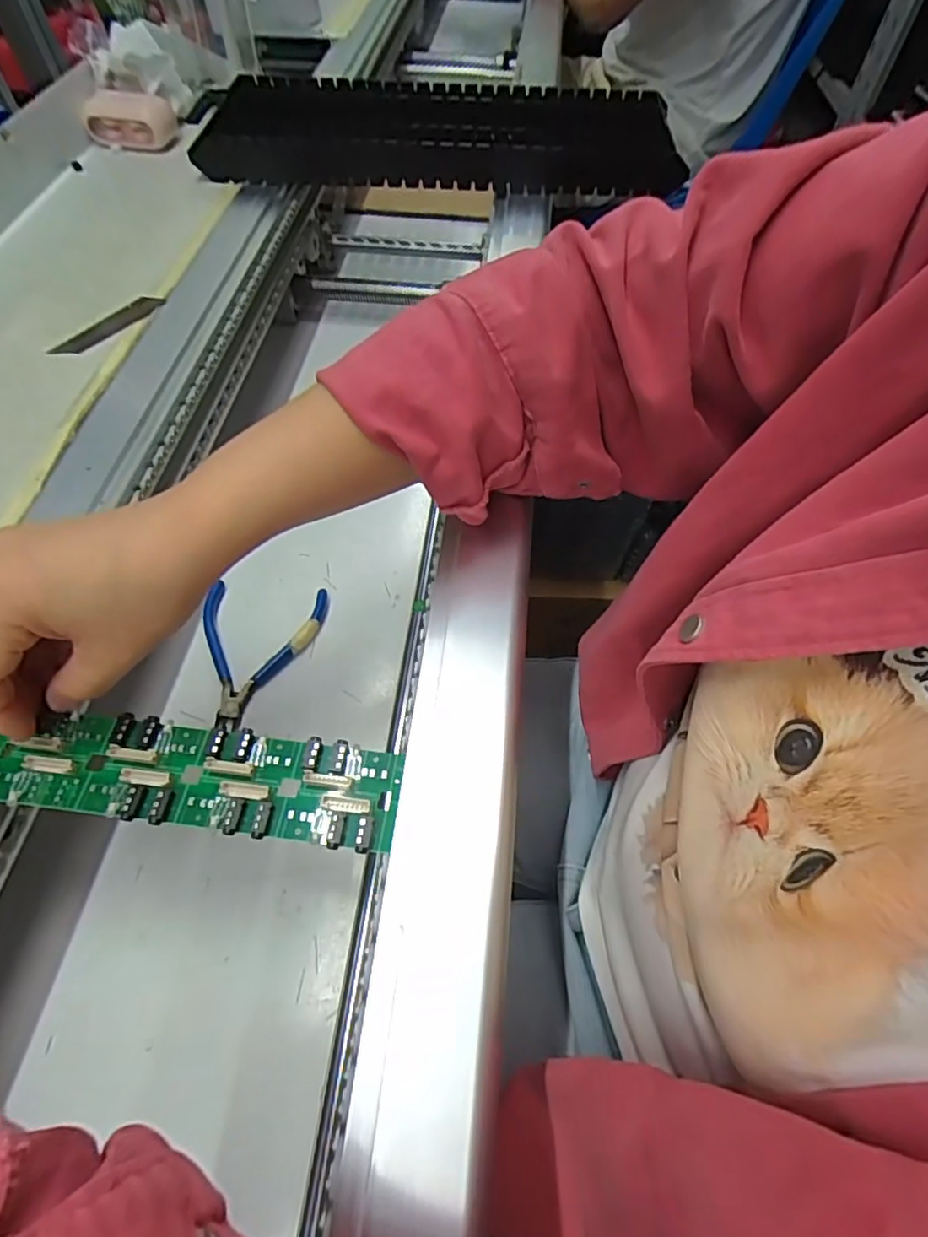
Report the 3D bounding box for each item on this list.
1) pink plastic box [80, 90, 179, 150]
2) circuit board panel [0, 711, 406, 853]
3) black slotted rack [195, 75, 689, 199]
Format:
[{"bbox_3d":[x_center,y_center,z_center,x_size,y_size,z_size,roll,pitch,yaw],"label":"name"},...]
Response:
[{"bbox_3d":[-0.293,-0.440,0.520,0.073,0.035,0.038,0,59,3],"label":"pink plastic box"},{"bbox_3d":[-0.119,0.067,0.253,0.180,0.007,0.044,5,59,2],"label":"circuit board panel"},{"bbox_3d":[-0.020,-0.427,0.528,0.398,0.045,0.168,-2,59,2],"label":"black slotted rack"}]

